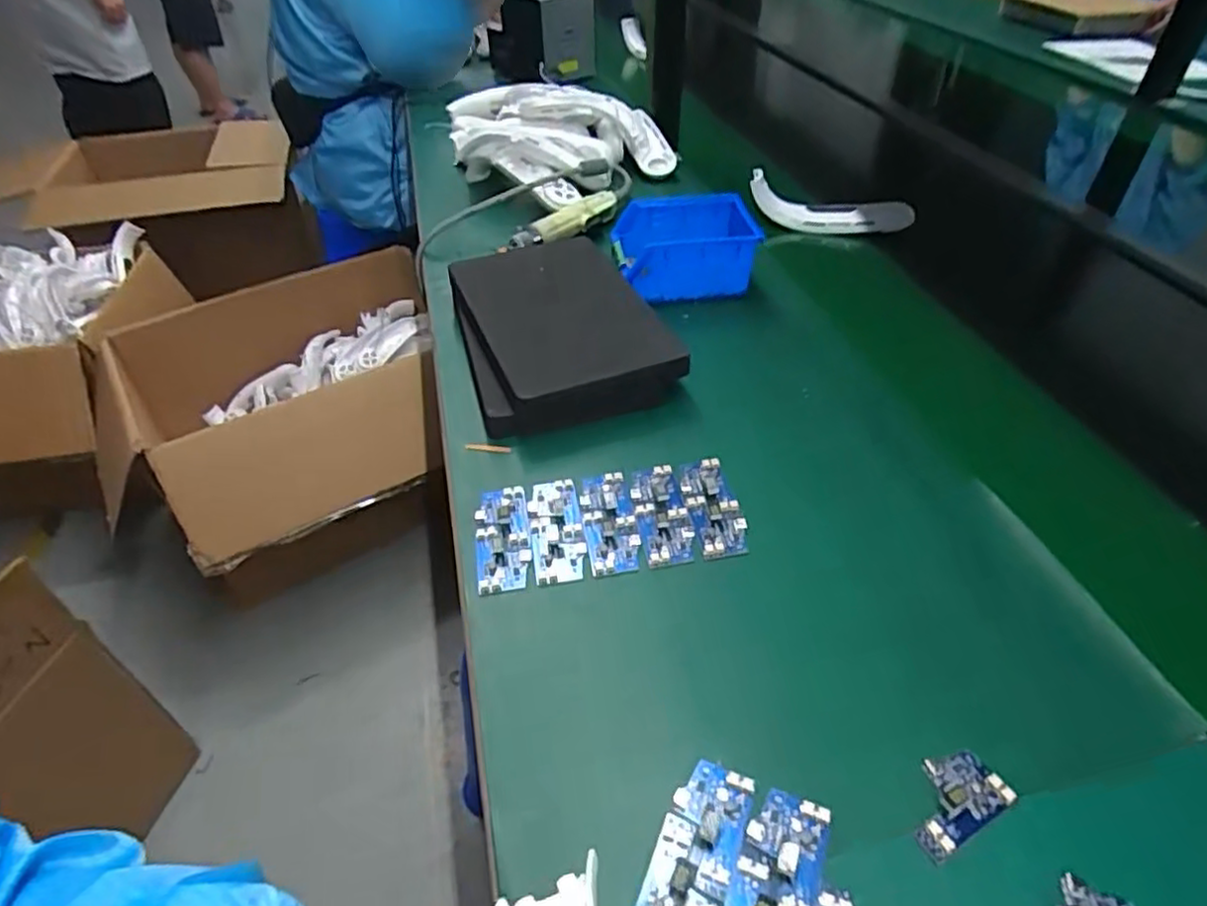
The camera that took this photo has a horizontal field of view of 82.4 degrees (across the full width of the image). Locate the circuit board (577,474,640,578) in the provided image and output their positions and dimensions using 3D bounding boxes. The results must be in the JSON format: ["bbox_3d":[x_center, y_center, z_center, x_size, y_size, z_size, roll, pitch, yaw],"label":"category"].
[{"bbox_3d":[0.004,0.049,0.496,0.036,0.005,0.088,-8,43,-6],"label":"circuit board"}]

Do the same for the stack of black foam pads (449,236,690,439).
[{"bbox_3d":[-0.043,-0.129,0.652,0.183,0.049,0.261,-13,44,-11],"label":"stack of black foam pads"}]

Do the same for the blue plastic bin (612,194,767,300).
[{"bbox_3d":[0.085,-0.209,0.723,0.134,0.079,0.112,-4,43,-2],"label":"blue plastic bin"}]

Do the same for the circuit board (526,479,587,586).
[{"bbox_3d":[-0.034,0.054,0.492,0.037,0.004,0.089,-8,43,-7],"label":"circuit board"}]

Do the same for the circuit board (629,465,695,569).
[{"bbox_3d":[0.042,0.042,0.499,0.035,0.004,0.090,-8,43,-7],"label":"circuit board"}]

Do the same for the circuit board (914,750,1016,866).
[{"bbox_3d":[0.178,0.174,0.351,0.058,0.011,0.035,-23,47,-21],"label":"circuit board"}]

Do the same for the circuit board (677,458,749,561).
[{"bbox_3d":[0.080,0.040,0.505,0.036,0.008,0.090,-8,43,-6],"label":"circuit board"}]

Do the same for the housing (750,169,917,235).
[{"bbox_3d":[0.278,-0.302,0.837,0.197,0.063,0.030,1,43,3],"label":"housing"}]

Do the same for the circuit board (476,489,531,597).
[{"bbox_3d":[-0.071,0.059,0.486,0.037,0.004,0.089,-8,43,-6],"label":"circuit board"}]

